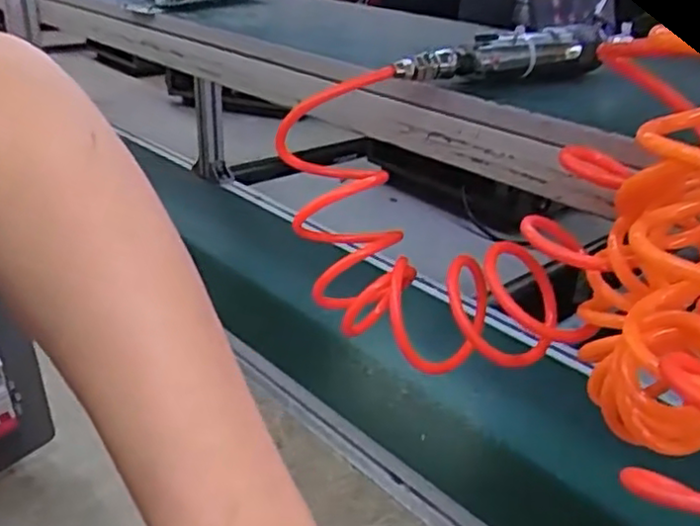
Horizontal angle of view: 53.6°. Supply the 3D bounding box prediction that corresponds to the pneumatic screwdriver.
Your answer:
[{"bbox_3d":[0.133,-0.170,0.569,0.205,0.037,0.038,-10,28,-23],"label":"pneumatic screwdriver"}]

